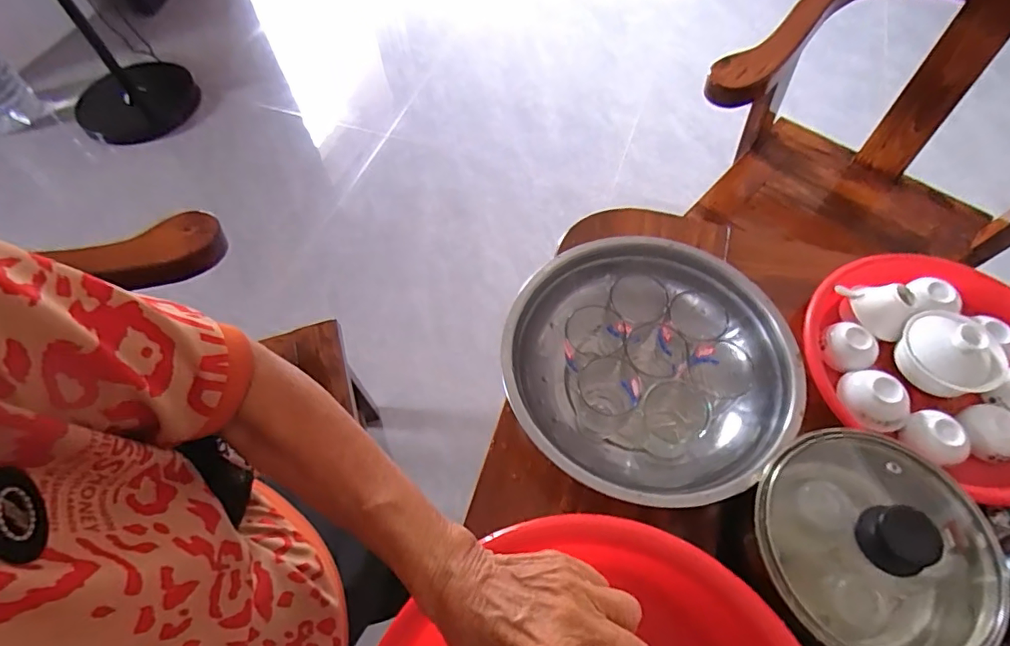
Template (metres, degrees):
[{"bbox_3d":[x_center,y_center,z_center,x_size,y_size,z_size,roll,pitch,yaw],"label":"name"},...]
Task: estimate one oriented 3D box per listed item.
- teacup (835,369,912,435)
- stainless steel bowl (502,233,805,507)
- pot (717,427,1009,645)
[{"bbox_3d":[0.345,0.072,0.484,0.047,0.027,0.057,-7,60,-2],"label":"teacup"},{"bbox_3d":[0.130,0.041,0.491,0.251,0.083,0.256,-1,60,2],"label":"stainless steel bowl"},{"bbox_3d":[0.260,0.169,0.388,0.142,0.120,0.157,-11,61,-4],"label":"pot"}]

